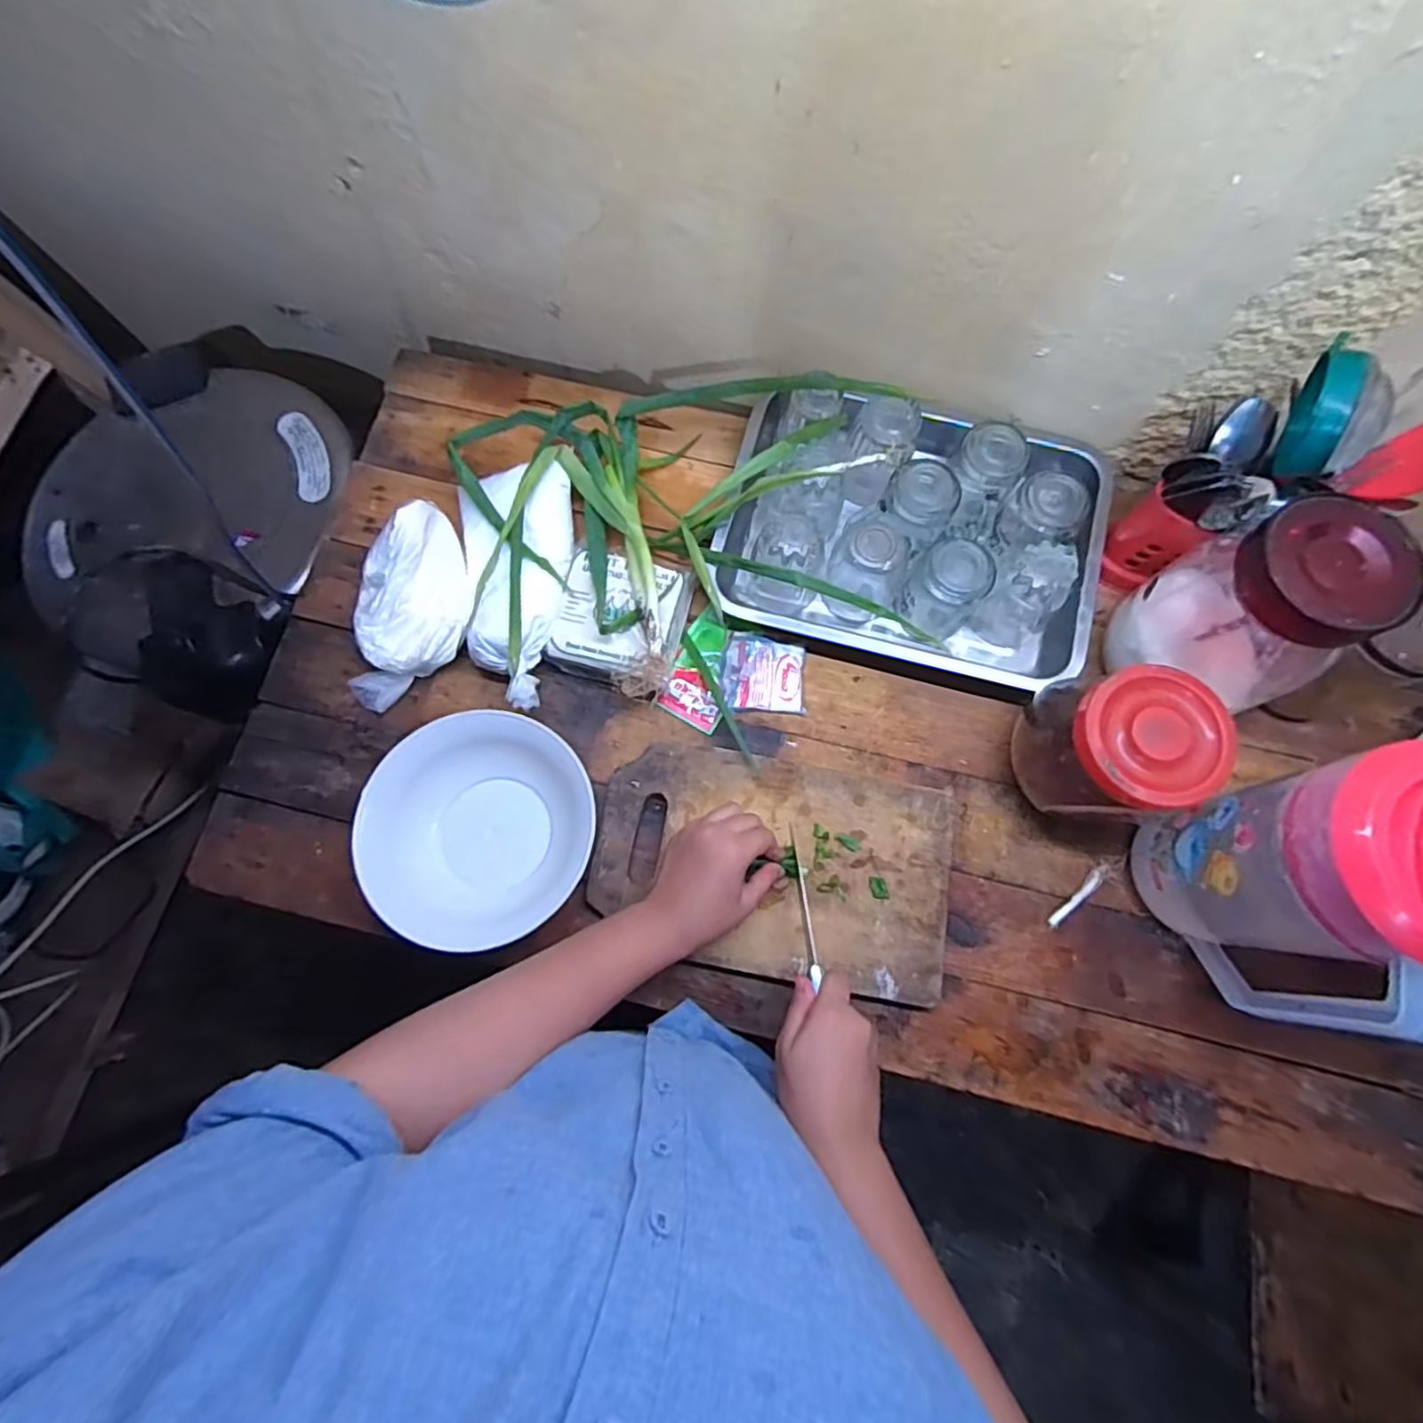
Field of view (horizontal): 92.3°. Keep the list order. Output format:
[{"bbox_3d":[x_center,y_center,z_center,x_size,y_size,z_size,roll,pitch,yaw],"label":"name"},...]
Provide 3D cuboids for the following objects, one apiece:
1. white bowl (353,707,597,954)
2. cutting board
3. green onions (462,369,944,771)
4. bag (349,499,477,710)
[{"bbox_3d":[-0.190,0.100,0.578,0.182,0.069,0.183,0,76,0],"label":"white bowl"},{"bbox_3d":[0.052,0.130,0.584,0.298,0.017,0.177,11,76,2],"label":"cutting board"},{"bbox_3d":[-0.022,-0.157,0.626,0.377,0.102,0.340,-11,76,-3],"label":"green onions"},{"bbox_3d":[-0.274,-0.094,0.616,0.093,0.094,0.164,6,76,1],"label":"bag"}]

